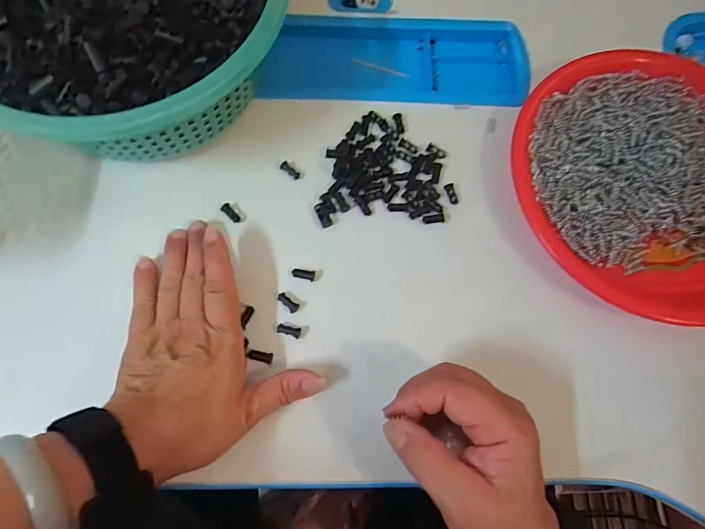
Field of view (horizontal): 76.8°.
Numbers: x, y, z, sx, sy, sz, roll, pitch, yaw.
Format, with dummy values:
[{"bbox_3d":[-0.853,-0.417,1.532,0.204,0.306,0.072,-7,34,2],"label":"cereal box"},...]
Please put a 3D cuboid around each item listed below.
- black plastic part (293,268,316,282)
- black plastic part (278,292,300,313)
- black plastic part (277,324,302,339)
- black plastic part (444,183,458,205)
[{"bbox_3d":[-0.036,0.008,0.324,0.016,0.005,0.007,8,72,-1],"label":"black plastic part"},{"bbox_3d":[-0.046,0.026,0.317,0.018,0.006,0.008,42,74,9],"label":"black plastic part"},{"bbox_3d":[-0.044,0.046,0.310,0.017,0.005,0.007,18,72,2],"label":"black plastic part"},{"bbox_3d":[0.078,-0.056,0.350,0.008,0.004,0.018,-11,73,-7],"label":"black plastic part"}]

